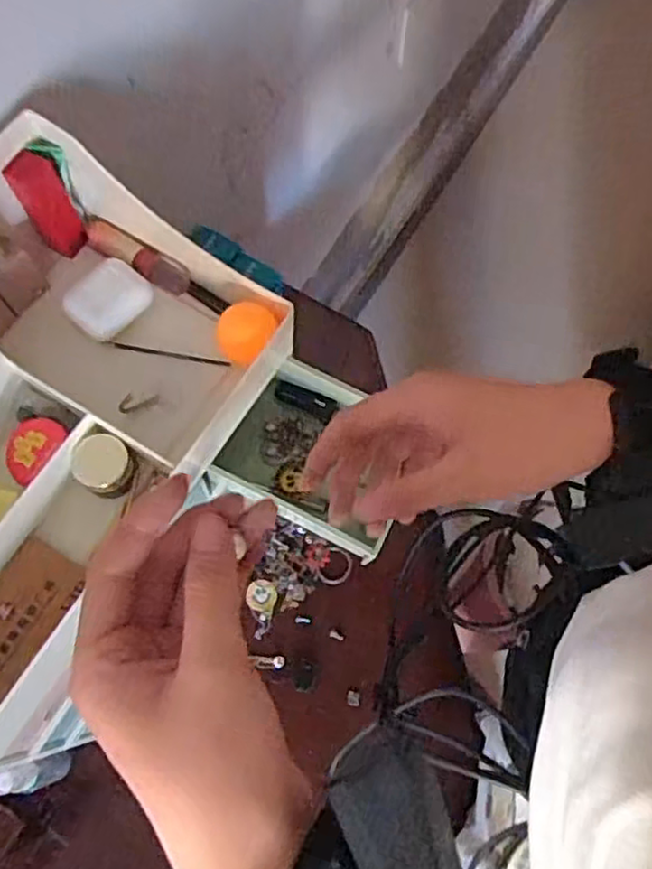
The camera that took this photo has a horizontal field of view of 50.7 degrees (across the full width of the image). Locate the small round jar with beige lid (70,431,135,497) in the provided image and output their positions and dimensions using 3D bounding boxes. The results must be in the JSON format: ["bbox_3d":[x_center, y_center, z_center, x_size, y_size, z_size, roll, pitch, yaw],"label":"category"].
[{"bbox_3d":[-0.130,0.018,0.404,0.031,0.025,0.032,0,71,-1],"label":"small round jar with beige lid"}]

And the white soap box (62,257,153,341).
[{"bbox_3d":[-0.142,-0.090,0.448,0.041,0.021,0.051,42,76,13],"label":"white soap box"}]

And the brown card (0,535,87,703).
[{"bbox_3d":[-0.179,0.106,0.397,0.046,0.008,0.085,30,73,9],"label":"brown card"}]

